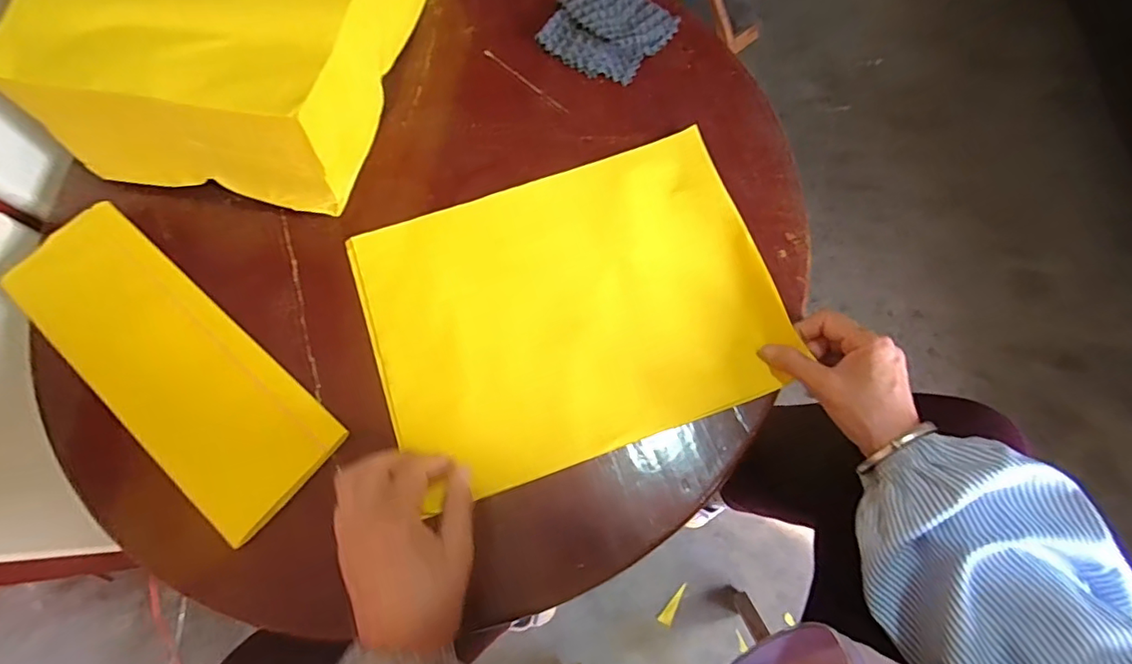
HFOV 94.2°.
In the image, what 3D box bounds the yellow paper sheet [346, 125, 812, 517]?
[{"bbox_3d":[0.003,-0.024,0.483,0.351,0.017,0.265,-19,74,-5],"label":"yellow paper sheet"}]

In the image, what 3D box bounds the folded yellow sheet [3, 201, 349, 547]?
[{"bbox_3d":[-0.353,0.022,0.463,0.350,0.013,0.116,39,75,12],"label":"folded yellow sheet"}]

